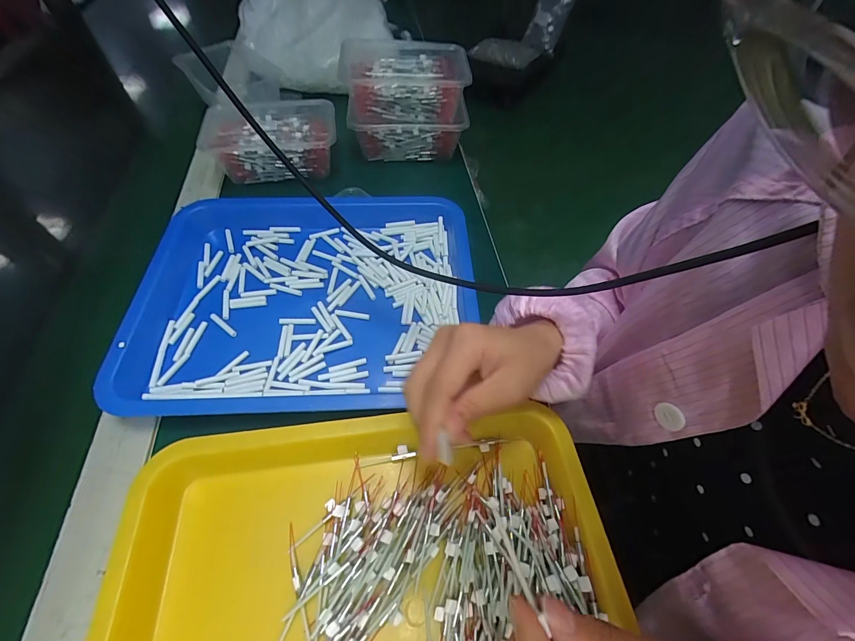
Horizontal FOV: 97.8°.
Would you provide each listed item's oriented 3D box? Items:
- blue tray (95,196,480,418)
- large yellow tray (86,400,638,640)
[{"bbox_3d":[-0.122,-0.029,0.388,0.346,0.034,0.262,-3,56,-1],"label":"blue tray"},{"bbox_3d":[-0.036,0.191,0.237,0.322,0.030,0.256,-7,56,-4],"label":"large yellow tray"}]

